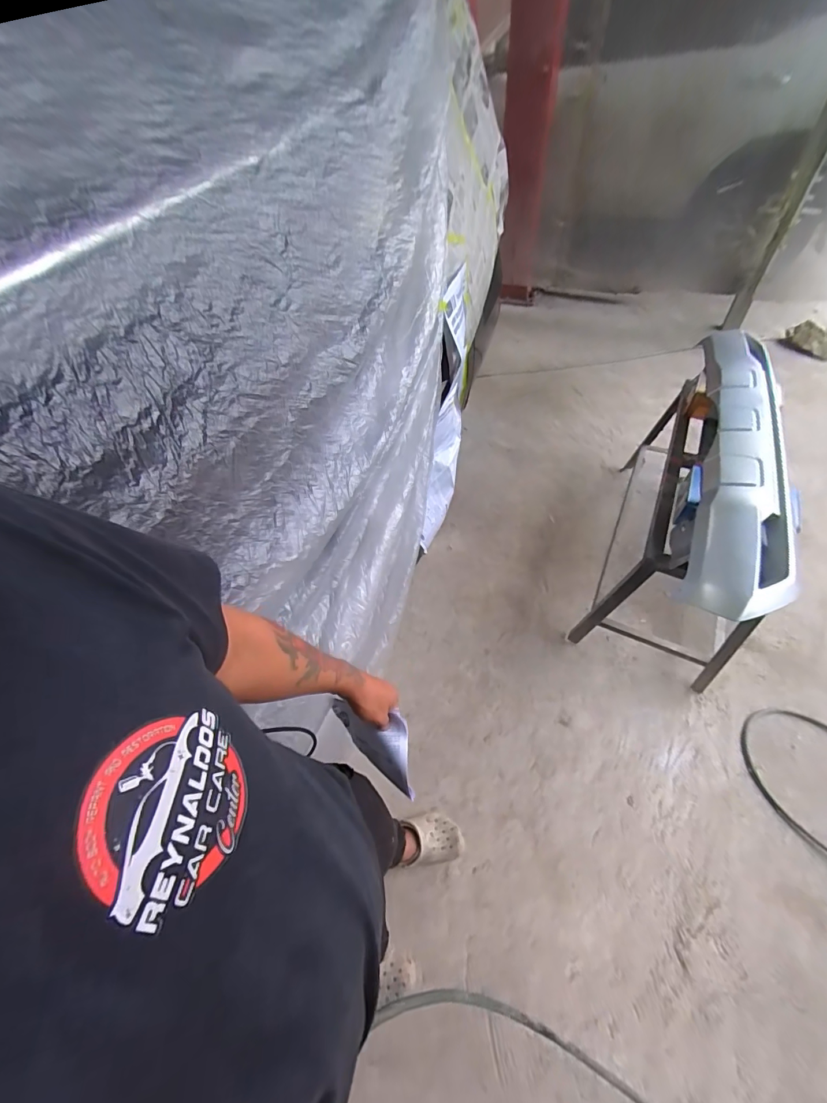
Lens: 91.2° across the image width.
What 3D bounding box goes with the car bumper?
[{"bbox_3d":[0.945,-0.320,1.180,0.205,0.122,1.279,17,54,18],"label":"car bumper"}]

